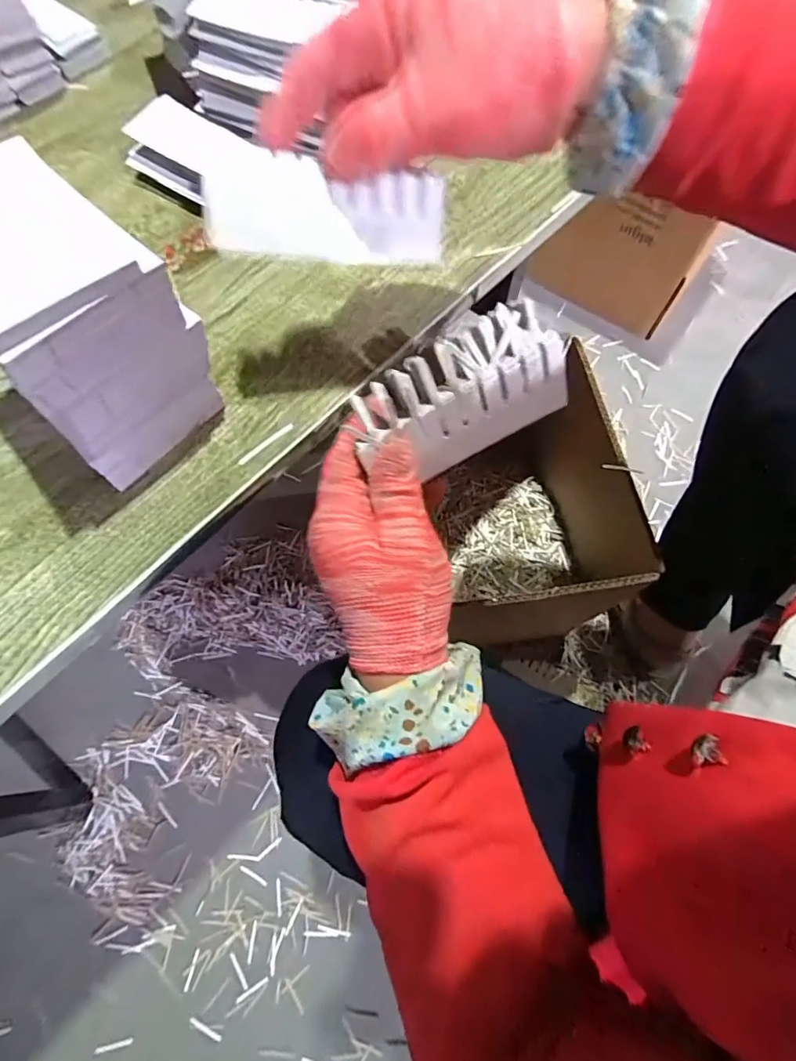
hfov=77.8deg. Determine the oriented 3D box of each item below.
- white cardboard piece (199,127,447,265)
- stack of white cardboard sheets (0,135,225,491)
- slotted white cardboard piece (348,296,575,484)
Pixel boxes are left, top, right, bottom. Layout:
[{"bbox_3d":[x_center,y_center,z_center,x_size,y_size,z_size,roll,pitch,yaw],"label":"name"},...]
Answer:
[{"bbox_3d":[-0.035,-0.162,0.246,0.117,0.007,0.046,3,103,-7],"label":"white cardboard piece"},{"bbox_3d":[-0.175,-0.113,0.258,0.125,0.111,0.088,40,74,14],"label":"stack of white cardboard sheets"},{"bbox_3d":[0.035,-0.071,0.253,0.102,0.061,0.026,-27,36,1],"label":"slotted white cardboard piece"}]

